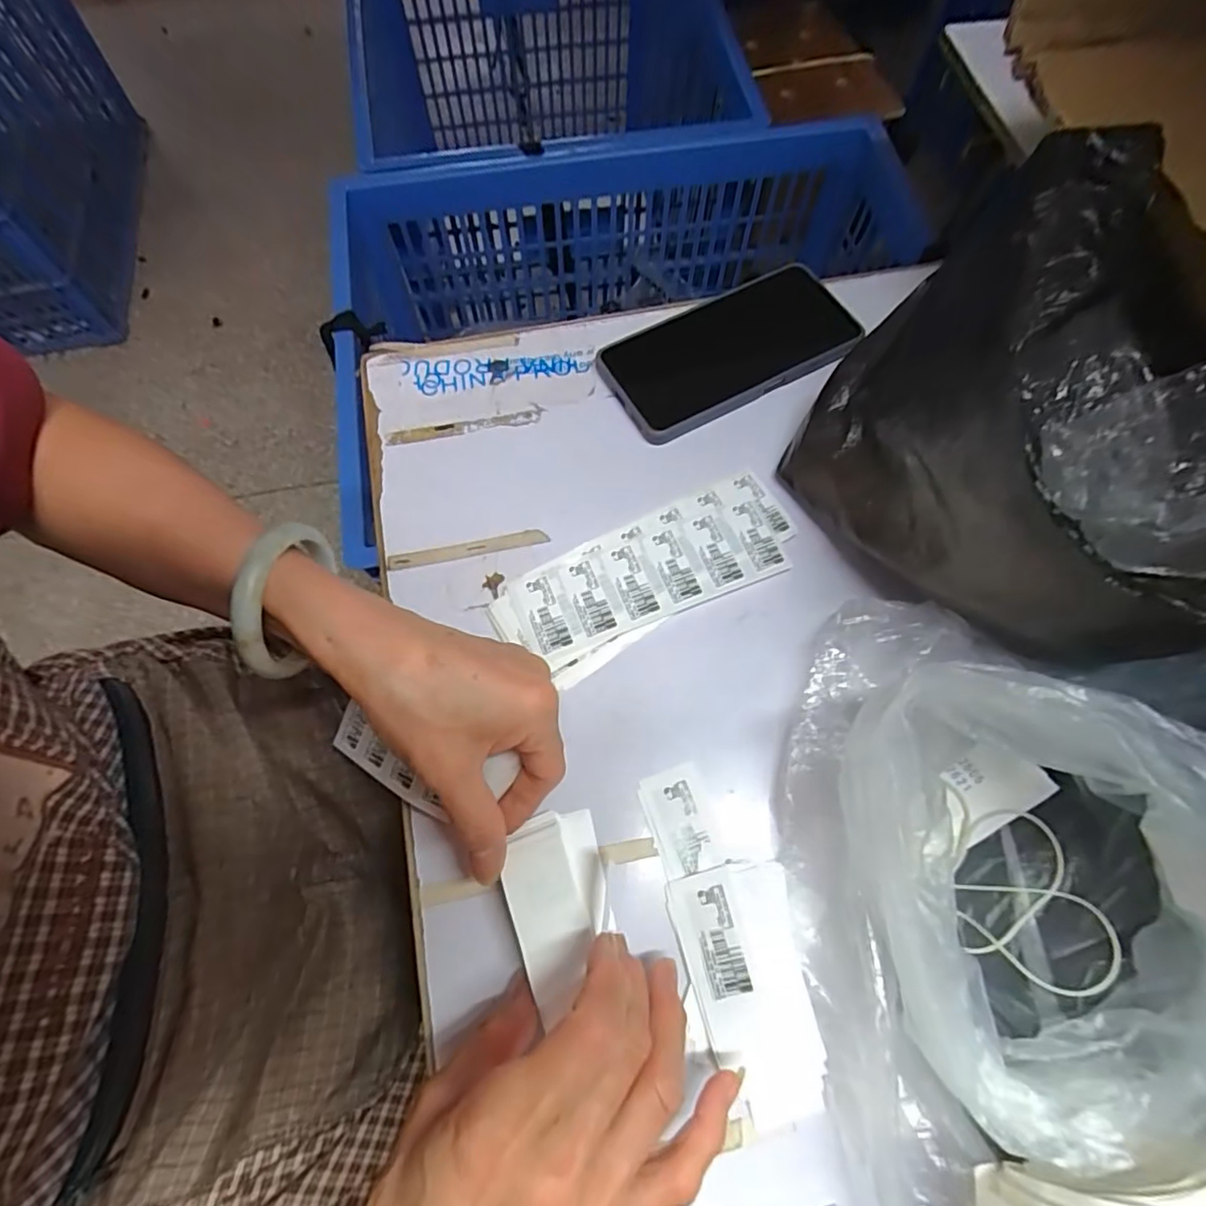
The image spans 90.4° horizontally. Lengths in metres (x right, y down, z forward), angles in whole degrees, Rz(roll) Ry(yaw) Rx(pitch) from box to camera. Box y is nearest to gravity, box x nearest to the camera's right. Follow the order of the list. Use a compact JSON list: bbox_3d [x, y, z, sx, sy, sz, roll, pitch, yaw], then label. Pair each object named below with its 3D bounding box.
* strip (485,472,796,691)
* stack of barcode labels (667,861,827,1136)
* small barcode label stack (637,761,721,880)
[{"bbox_3d":[0.026,-0.015,0.338,0.169,0.009,0.065,-28,71,-8],"label":"strip"},{"bbox_3d":[0.063,0.170,0.262,0.052,0.013,0.099,-7,70,-1],"label":"stack of barcode labels"},{"bbox_3d":[0.038,0.107,0.295,0.030,0.004,0.048,-16,70,-7],"label":"small barcode label stack"}]

